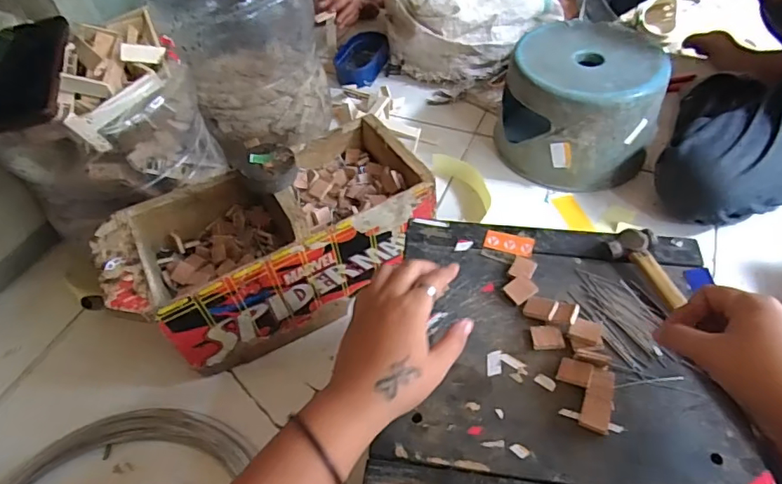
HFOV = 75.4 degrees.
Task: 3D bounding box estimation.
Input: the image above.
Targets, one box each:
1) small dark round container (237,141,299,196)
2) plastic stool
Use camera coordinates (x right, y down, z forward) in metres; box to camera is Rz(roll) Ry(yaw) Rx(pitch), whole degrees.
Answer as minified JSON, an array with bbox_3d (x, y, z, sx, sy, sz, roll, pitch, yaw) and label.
[{"bbox_3d":[-0.134,-0.084,0.560,0.057,0.025,0.067,7,52,9],"label":"small dark round container"},{"bbox_3d":[0.301,-0.221,0.813,0.223,0.163,0.212,15,54,15],"label":"plastic stool"}]

